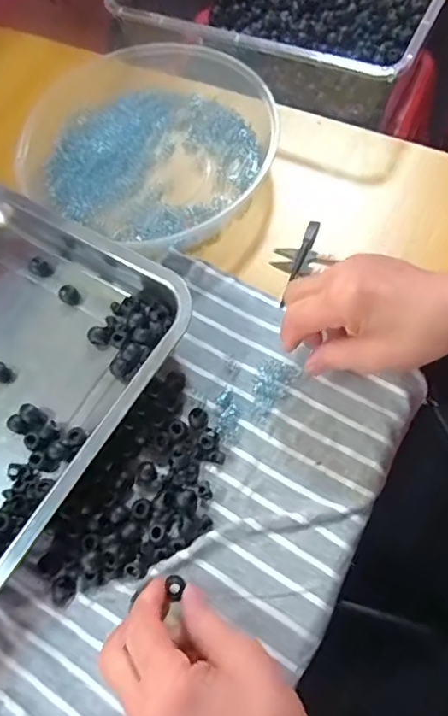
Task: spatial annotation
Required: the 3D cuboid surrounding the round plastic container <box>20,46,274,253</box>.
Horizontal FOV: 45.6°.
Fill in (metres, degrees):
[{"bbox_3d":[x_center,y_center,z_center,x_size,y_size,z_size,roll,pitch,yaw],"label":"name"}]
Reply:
[{"bbox_3d":[-0.074,-0.206,0.491,0.238,0.053,0.212,36,76,17],"label":"round plastic container"}]

